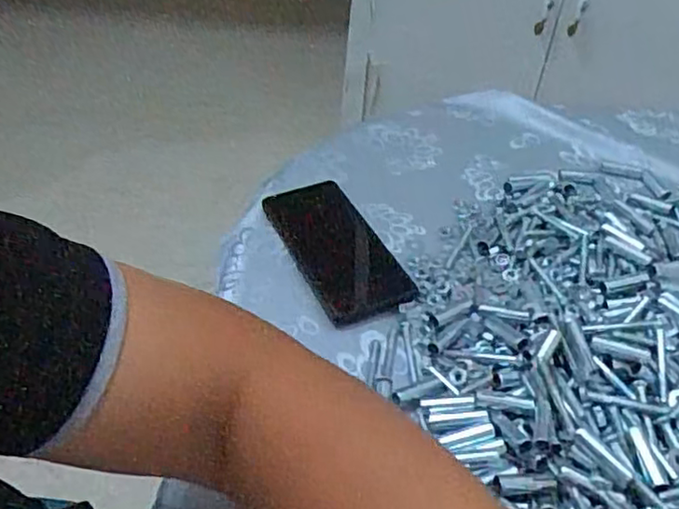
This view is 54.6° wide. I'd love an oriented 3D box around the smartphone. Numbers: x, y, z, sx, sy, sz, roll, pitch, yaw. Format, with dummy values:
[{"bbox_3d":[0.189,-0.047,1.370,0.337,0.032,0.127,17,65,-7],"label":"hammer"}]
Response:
[{"bbox_3d":[-0.002,-0.010,0.566,0.072,0.013,0.159,-19,48,-21],"label":"smartphone"}]

